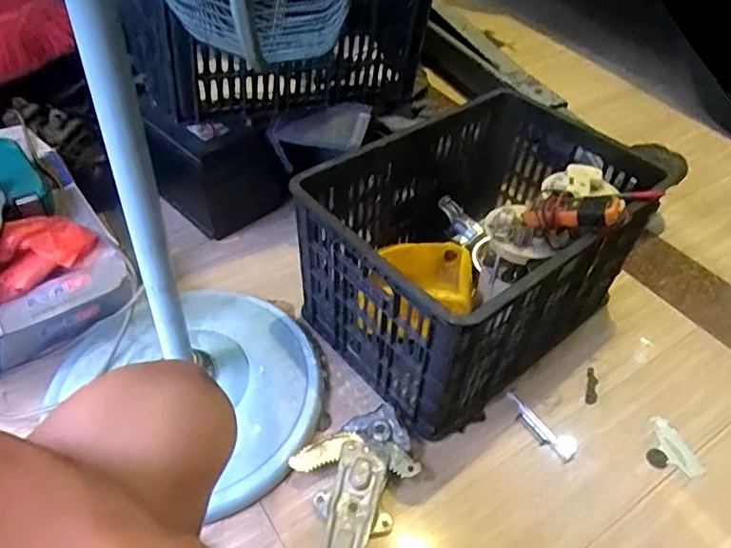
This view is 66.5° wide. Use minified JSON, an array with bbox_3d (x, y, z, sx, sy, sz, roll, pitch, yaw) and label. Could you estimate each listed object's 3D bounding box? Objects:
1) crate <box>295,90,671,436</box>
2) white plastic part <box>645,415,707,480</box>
[{"bbox_3d":[0.180,-0.043,0.914,0.490,0.297,0.350,-30,53,-27],"label":"crate"},{"bbox_3d":[0.446,0.258,0.823,0.068,0.007,0.094,-13,47,-14],"label":"white plastic part"}]

